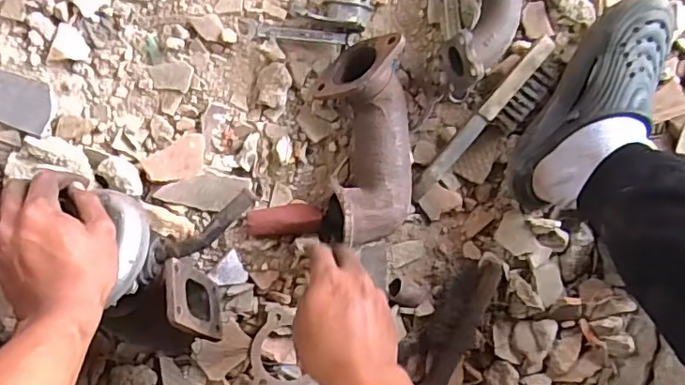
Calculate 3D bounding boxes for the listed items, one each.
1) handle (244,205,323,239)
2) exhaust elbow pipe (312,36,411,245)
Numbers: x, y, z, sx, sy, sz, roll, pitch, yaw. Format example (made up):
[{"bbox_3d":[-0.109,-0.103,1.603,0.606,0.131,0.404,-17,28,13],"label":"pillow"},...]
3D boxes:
[{"bbox_3d":[-0.067,0.033,0.643,0.084,0.024,0.034,-7,90,-7],"label":"handle"},{"bbox_3d":[0.028,-0.052,0.620,0.105,0.090,0.231,-4,90,-7],"label":"exhaust elbow pipe"}]

